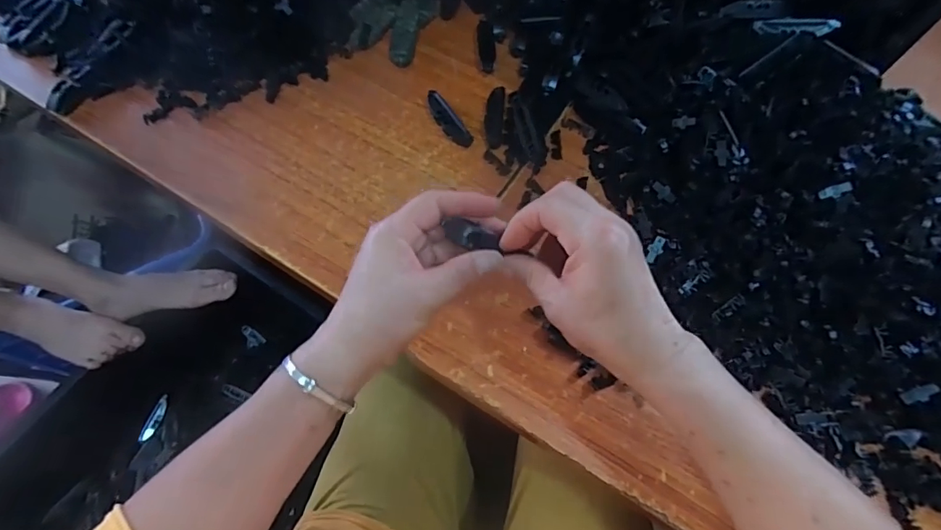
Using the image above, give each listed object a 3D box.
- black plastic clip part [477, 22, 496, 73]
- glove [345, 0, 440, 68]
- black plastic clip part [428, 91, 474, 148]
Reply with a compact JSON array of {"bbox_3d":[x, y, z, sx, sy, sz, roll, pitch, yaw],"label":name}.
[{"bbox_3d":[0.018,-0.256,0.562,0.020,0.016,0.069,0,65,-4],"label":"black plastic clip part"},{"bbox_3d":[-0.089,-0.316,0.574,0.087,0.044,0.157,18,65,5],"label":"glove"},{"bbox_3d":[-0.024,-0.158,0.516,0.019,0.020,0.075,-34,71,-17],"label":"black plastic clip part"}]

